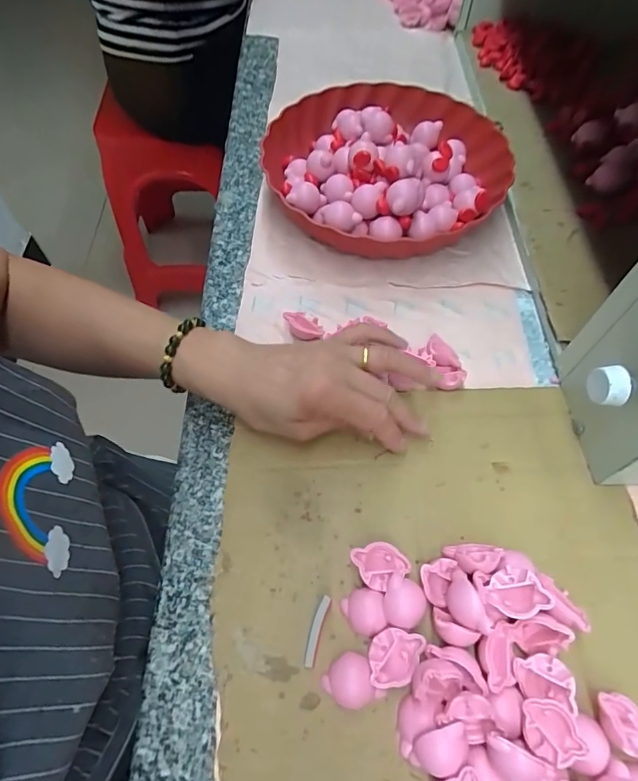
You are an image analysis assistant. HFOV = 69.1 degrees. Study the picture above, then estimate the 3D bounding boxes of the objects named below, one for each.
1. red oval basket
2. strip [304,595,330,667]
[{"bbox_3d":[0.071,-0.222,0.466,0.234,0.069,0.222,-15,61,-8],"label":"red oval basket"},{"bbox_3d":[-0.001,0.147,0.284,0.006,0.004,0.041,15,79,9],"label":"strip"}]

